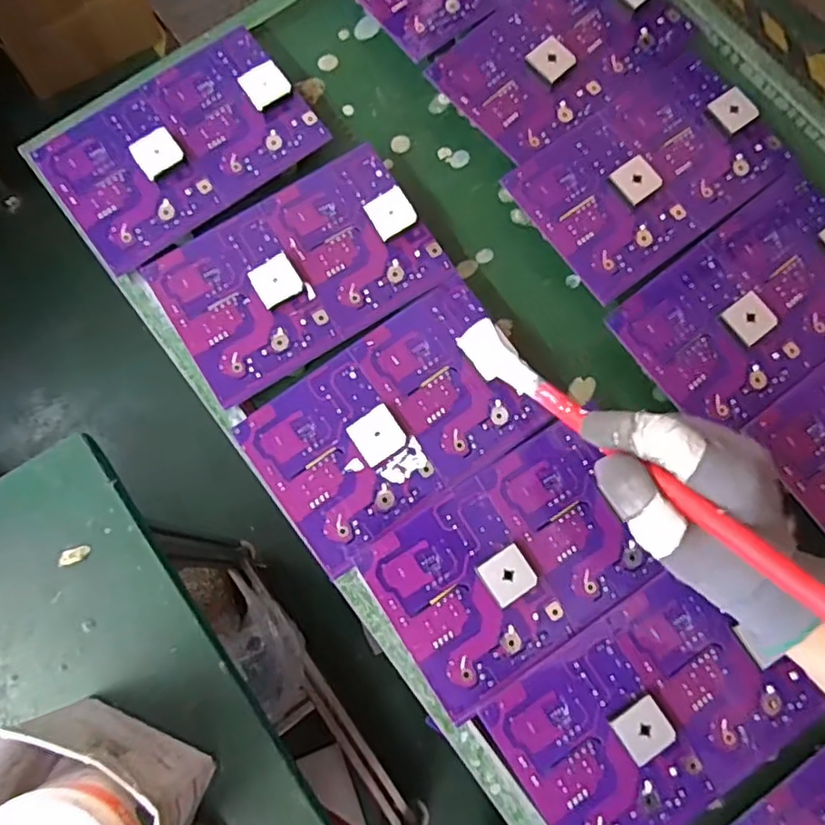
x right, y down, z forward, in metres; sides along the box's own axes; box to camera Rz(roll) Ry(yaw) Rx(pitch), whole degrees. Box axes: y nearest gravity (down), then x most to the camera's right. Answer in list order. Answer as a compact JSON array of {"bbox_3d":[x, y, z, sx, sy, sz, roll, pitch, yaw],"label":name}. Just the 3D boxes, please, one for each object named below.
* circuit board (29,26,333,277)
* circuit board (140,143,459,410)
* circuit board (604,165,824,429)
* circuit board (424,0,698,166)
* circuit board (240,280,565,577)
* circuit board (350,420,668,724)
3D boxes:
[{"bbox_3d":[-0.181,-0.212,0.479,0.192,0.009,0.122,-36,79,-7],"label":"circuit board"},{"bbox_3d":[-0.084,-0.106,0.459,0.195,0.015,0.125,-32,79,-6],"label":"circuit board"},{"bbox_3d":[0.251,-0.083,0.447,0.193,0.011,0.120,-38,80,-7],"label":"circuit board"},{"bbox_3d":[0.126,-0.304,0.502,0.215,0.015,0.123,-44,80,-8],"label":"circuit board"},{"bbox_3d":[-0.012,0.005,0.432,0.191,0.011,0.124,-34,79,-6],"label":"circuit board"},{"bbox_3d":[0.064,0.100,0.406,0.167,0.009,0.122,-32,79,-6],"label":"circuit board"}]

